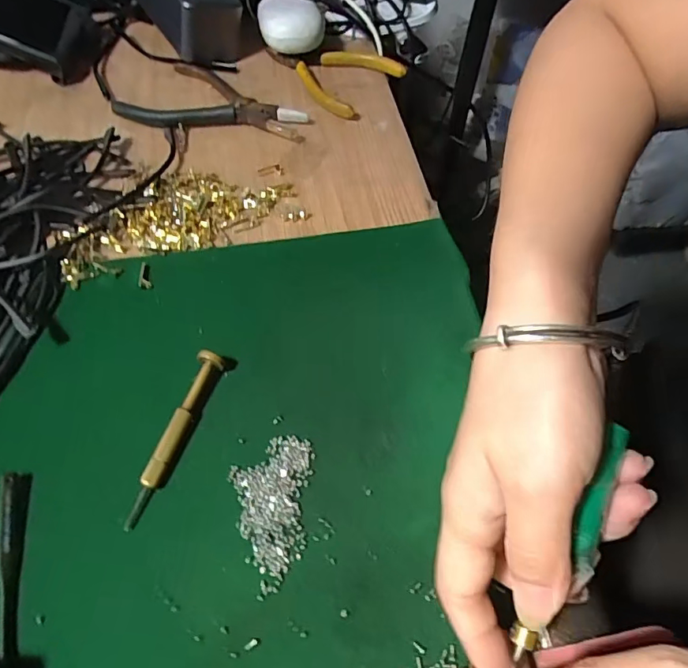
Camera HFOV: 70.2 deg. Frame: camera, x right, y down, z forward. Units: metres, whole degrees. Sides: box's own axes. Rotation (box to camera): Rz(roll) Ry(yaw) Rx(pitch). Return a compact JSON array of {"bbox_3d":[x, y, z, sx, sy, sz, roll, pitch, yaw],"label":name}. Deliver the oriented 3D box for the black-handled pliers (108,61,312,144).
[{"bbox_3d":[-0.102,-0.191,0.401,0.152,0.013,0.073,8,59,5],"label":"black-handled pliers"}]

